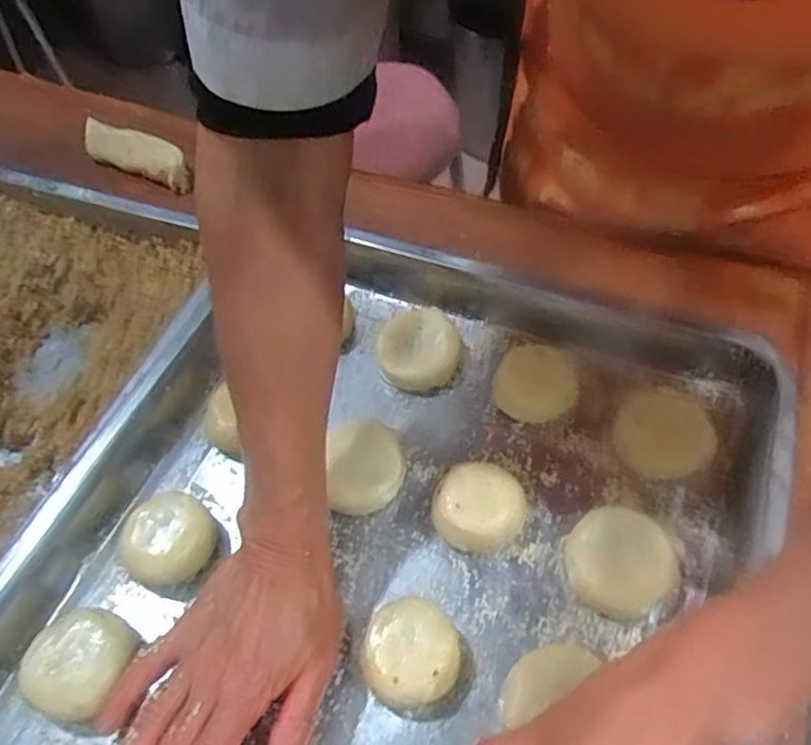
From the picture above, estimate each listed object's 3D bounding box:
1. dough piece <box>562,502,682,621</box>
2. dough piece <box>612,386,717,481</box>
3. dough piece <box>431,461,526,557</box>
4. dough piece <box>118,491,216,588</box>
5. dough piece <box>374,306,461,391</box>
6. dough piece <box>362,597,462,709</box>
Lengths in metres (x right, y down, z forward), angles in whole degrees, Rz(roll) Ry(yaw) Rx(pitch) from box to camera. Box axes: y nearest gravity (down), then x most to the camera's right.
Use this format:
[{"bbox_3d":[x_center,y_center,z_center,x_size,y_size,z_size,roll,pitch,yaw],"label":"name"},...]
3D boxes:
[{"bbox_3d":[0.126,0.111,0.387,0.060,0.023,0.056,-1,55,2],"label":"dough piece"},{"bbox_3d":[0.171,0.037,0.437,0.058,0.015,0.068,12,57,11],"label":"dough piece"},{"bbox_3d":[0.045,0.084,0.408,0.053,0.028,0.050,-1,55,2],"label":"dough piece"},{"bbox_3d":[-0.146,0.101,0.404,0.051,0.028,0.049,-1,55,2],"label":"dough piece"},{"bbox_3d":[0.008,-0.017,0.467,0.057,0.025,0.051,-6,55,-2],"label":"dough piece"},{"bbox_3d":[0.003,0.153,0.361,0.050,0.031,0.052,-1,55,2],"label":"dough piece"}]

